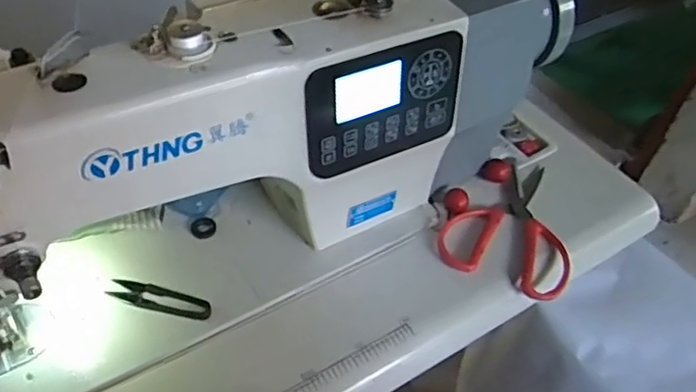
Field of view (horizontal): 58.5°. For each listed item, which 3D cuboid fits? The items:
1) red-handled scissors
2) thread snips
[{"bbox_3d":[0.174,0.021,0.654,0.129,0.010,0.180,19,48,12],"label":"red-handled scissors"},{"bbox_3d":[-0.170,0.092,0.562,0.096,0.008,0.025,12,47,6],"label":"thread snips"}]

